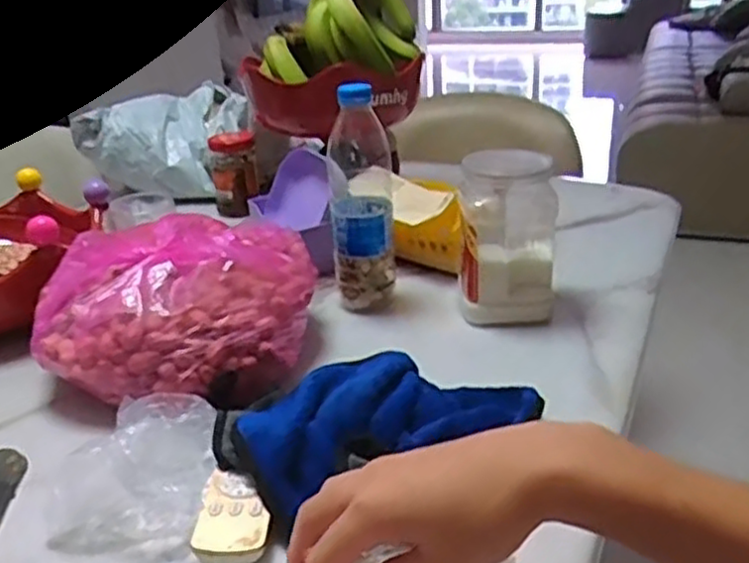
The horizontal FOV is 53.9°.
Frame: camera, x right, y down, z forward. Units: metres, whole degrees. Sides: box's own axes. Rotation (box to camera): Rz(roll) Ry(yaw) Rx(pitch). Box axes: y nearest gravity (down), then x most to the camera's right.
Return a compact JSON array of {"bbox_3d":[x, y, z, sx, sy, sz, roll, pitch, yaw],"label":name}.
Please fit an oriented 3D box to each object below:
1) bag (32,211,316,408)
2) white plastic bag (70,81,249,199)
[{"bbox_3d":[-0.177,0.016,0.659,0.231,0.101,0.197,-2,25,2],"label":"bag"},{"bbox_3d":[-0.320,-0.205,1.116,0.237,0.130,0.161,-14,27,-22],"label":"white plastic bag"}]

